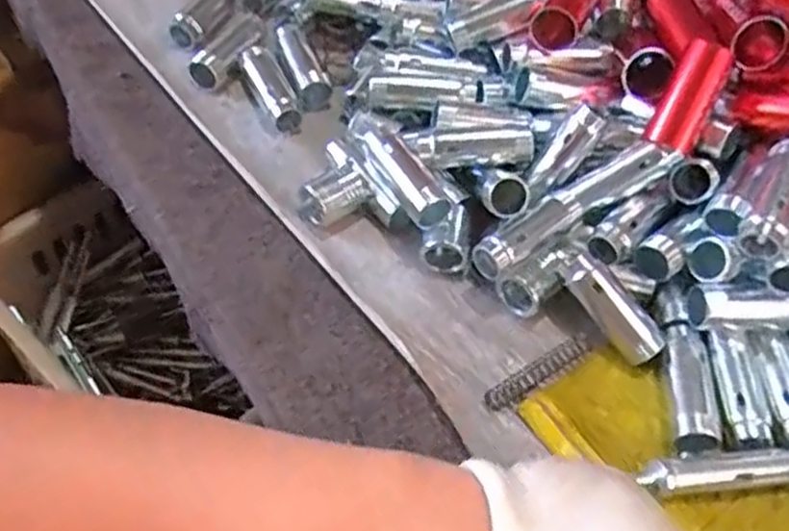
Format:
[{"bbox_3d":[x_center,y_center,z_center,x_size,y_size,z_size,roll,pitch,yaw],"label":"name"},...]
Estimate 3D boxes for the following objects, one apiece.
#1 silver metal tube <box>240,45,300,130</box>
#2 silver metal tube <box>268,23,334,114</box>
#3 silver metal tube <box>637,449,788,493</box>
[{"bbox_3d":[-0.087,-0.126,0.520,0.025,0.017,0.076,-15,56,-16],"label":"silver metal tube"},{"bbox_3d":[-0.068,-0.143,0.534,0.026,0.024,0.079,-18,57,-18],"label":"silver metal tube"},{"bbox_3d":[0.173,0.101,0.376,0.102,0.015,0.017,-4,54,-8],"label":"silver metal tube"}]

